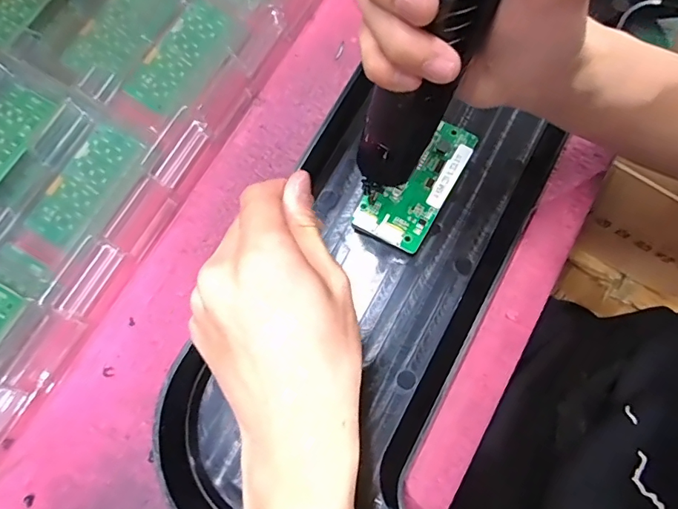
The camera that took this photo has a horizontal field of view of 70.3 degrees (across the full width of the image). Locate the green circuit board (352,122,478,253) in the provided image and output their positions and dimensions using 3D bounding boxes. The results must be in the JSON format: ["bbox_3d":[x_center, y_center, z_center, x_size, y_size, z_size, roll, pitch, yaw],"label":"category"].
[{"bbox_3d":[0.052,-0.049,0.322,0.046,0.009,0.093,29,77,10],"label":"green circuit board"}]

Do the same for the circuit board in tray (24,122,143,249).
[{"bbox_3d":[-0.177,-0.049,0.334,0.039,0.004,0.089,30,78,10],"label":"circuit board in tray"}]

